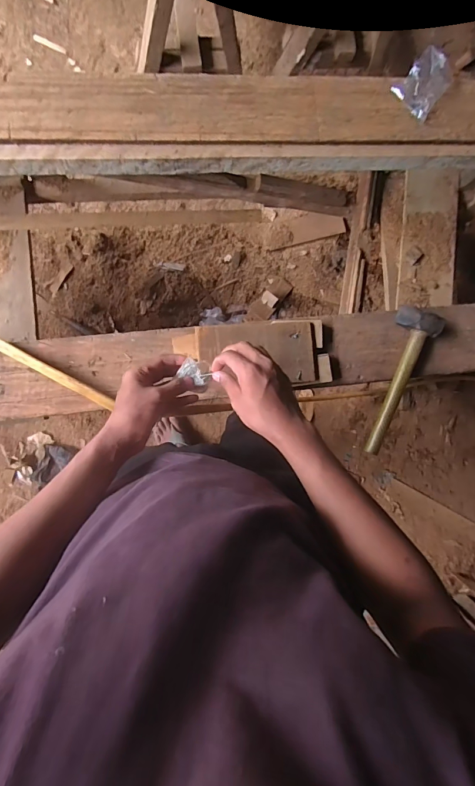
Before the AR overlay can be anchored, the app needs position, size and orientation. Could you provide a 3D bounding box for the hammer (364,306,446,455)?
[{"bbox_3d":[0.308,-0.028,0.711,0.079,0.060,0.278,21,85,-8],"label":"hammer"}]

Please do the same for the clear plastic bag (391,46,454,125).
[{"bbox_3d":[0.380,-0.632,0.759,0.093,0.035,0.122,33,83,-6],"label":"clear plastic bag"}]

